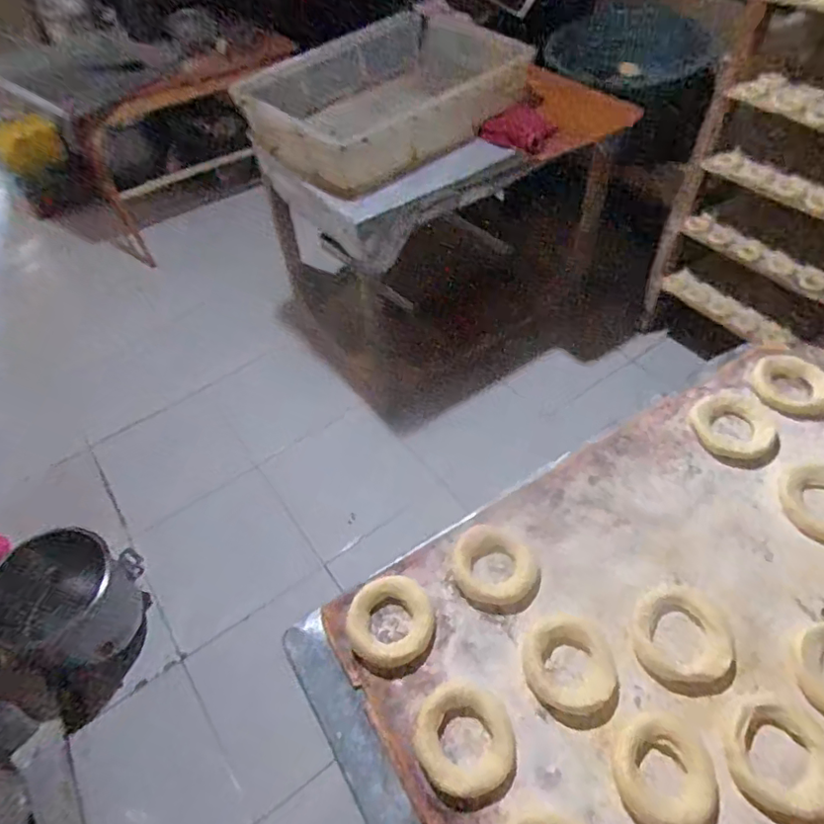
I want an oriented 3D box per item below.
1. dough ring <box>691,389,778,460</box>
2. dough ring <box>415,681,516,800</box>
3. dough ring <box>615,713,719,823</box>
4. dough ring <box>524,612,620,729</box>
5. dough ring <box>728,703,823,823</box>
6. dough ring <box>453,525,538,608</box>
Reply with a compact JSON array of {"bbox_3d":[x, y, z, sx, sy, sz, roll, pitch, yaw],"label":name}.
[{"bbox_3d":[0.335,0.011,0.594,0.078,0.018,0.086,24,56,22],"label":"dough ring"},{"bbox_3d":[0.040,0.245,0.426,0.074,0.017,0.069,-2,51,3],"label":"dough ring"},{"bbox_3d":[0.185,0.259,0.406,0.070,0.016,0.073,-3,51,2],"label":"dough ring"},{"bbox_3d":[0.127,0.206,0.458,0.072,0.020,0.080,8,52,10],"label":"dough ring"},{"bbox_3d":[0.268,0.254,0.409,0.074,0.013,0.079,-2,51,3],"label":"dough ring"},{"bbox_3d":[0.075,0.140,0.518,0.073,0.017,0.073,-2,51,3],"label":"dough ring"}]

